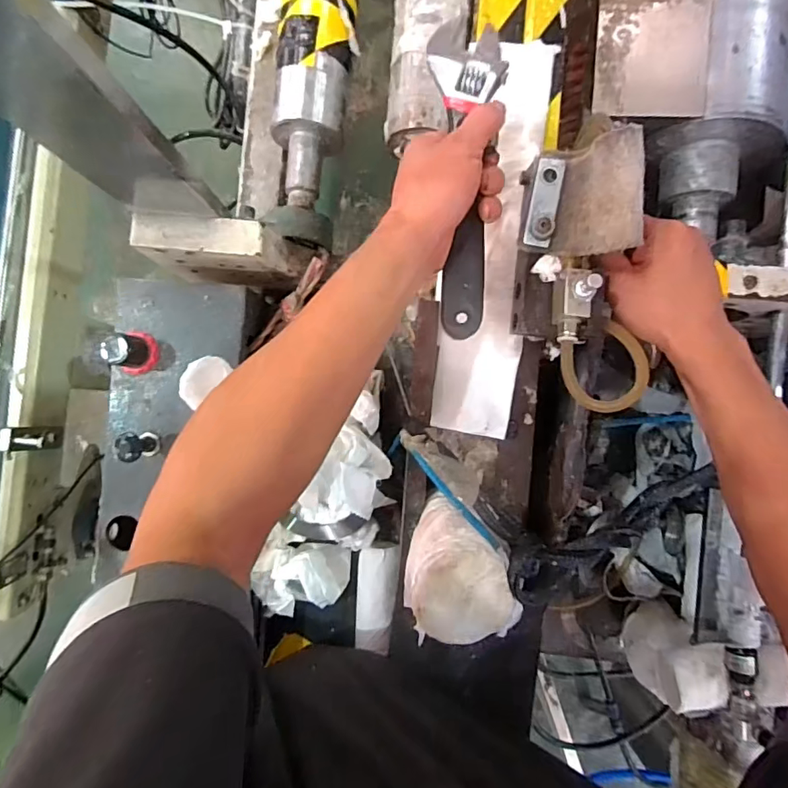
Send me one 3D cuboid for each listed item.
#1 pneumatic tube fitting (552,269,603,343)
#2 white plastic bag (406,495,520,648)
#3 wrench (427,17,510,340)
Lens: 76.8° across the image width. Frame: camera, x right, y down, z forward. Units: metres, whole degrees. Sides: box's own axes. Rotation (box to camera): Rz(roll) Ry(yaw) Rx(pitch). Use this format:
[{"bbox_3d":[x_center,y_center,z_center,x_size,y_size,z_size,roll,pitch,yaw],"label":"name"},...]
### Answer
[{"bbox_3d":[0.130,-0.064,0.357,0.024,0.051,0.050,-3,89,0],"label":"pneumatic tube fitting"},{"bbox_3d":[0.053,0.144,0.407,0.088,0.082,0.112,-8,89,1],"label":"white plastic bag"},{"bbox_3d":[0.054,-0.160,0.364,0.053,0.010,0.236,0,84,5],"label":"wrench"}]

